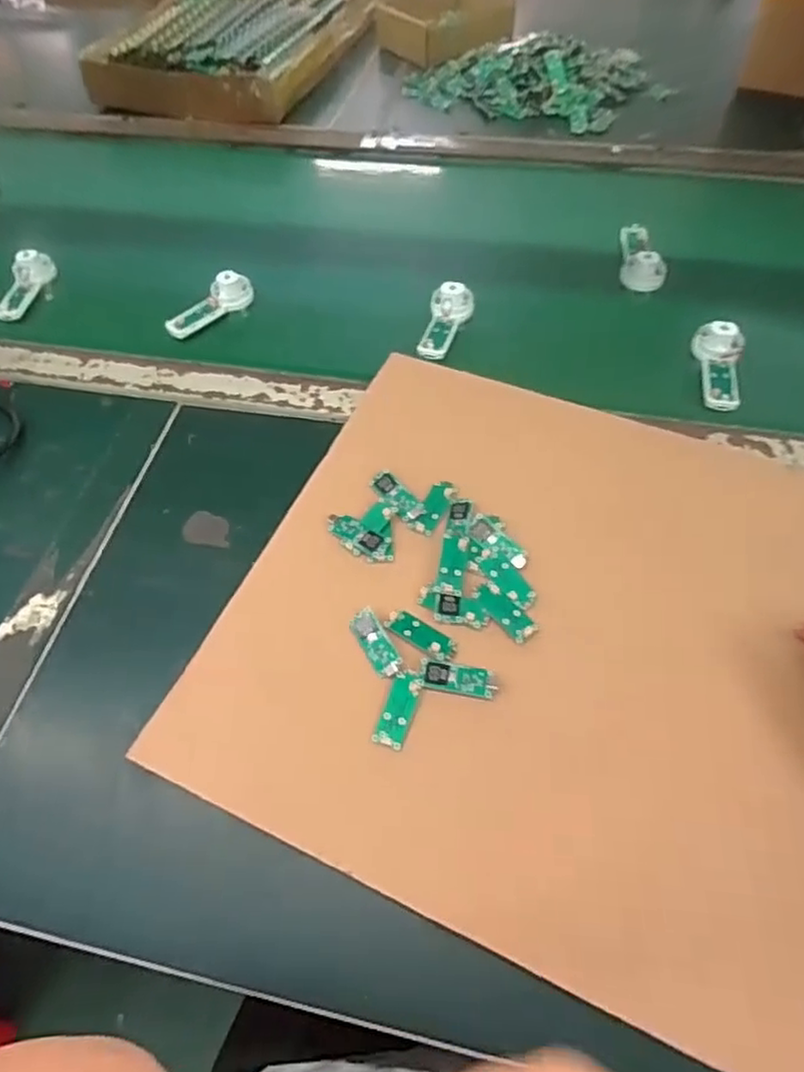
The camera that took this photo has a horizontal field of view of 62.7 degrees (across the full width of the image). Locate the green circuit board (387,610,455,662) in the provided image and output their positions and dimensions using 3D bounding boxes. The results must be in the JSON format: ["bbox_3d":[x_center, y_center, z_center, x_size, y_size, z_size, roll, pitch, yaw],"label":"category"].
[{"bbox_3d":[0.013,0.066,0.446,0.051,0.006,0.018,29,63,21],"label":"green circuit board"}]

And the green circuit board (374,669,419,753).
[{"bbox_3d":[-0.003,0.109,0.420,0.019,0.007,0.050,14,59,12],"label":"green circuit board"}]

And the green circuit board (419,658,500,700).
[{"bbox_3d":[0.036,0.092,0.427,0.048,0.004,0.020,7,57,8],"label":"green circuit board"}]

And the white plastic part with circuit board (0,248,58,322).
[{"bbox_3d":[-0.386,-0.259,0.677,0.030,0.022,0.089,3,57,5],"label":"white plastic part with circuit board"}]

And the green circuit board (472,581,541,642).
[{"bbox_3d":[0.071,0.051,0.453,0.019,0.004,0.048,-37,66,-19],"label":"green circuit board"}]

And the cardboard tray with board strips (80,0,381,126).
[{"bbox_3d":[-0.219,-0.748,0.956,0.288,0.061,0.454,17,59,14],"label":"cardboard tray with board strips"}]

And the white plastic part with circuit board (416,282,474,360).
[{"bbox_3d":[0.041,-0.201,0.621,0.036,0.023,0.085,12,58,11],"label":"white plastic part with circuit board"}]

